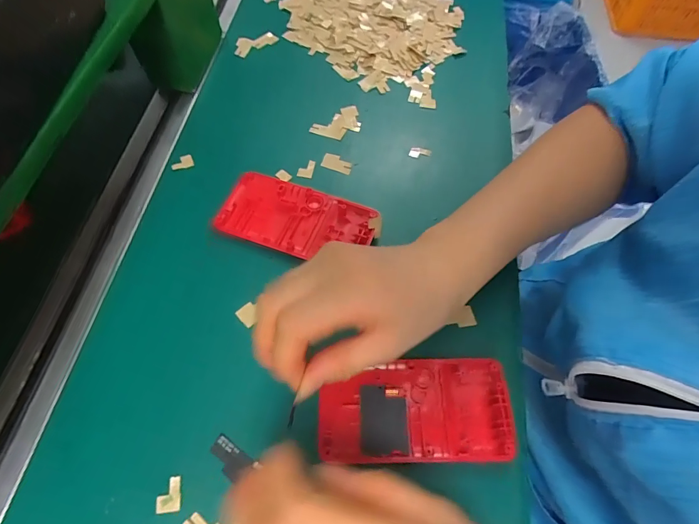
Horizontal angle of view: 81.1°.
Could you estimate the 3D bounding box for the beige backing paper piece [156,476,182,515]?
[{"bbox_3d":[-0.107,0.138,0.243,0.013,0.004,0.018,-6,63,-5],"label":"beige backing paper piece"}]

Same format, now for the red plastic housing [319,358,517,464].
[{"bbox_3d":[0.041,0.094,0.263,0.119,0.011,0.060,-1,62,-2],"label":"red plastic housing"}]

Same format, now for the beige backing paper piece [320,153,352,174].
[{"bbox_3d":[-0.011,-0.087,0.363,0.026,0.006,0.013,20,64,9],"label":"beige backing paper piece"}]

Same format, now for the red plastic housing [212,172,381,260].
[{"bbox_3d":[-0.043,-0.034,0.329,0.121,0.012,0.061,17,63,8],"label":"red plastic housing"}]

